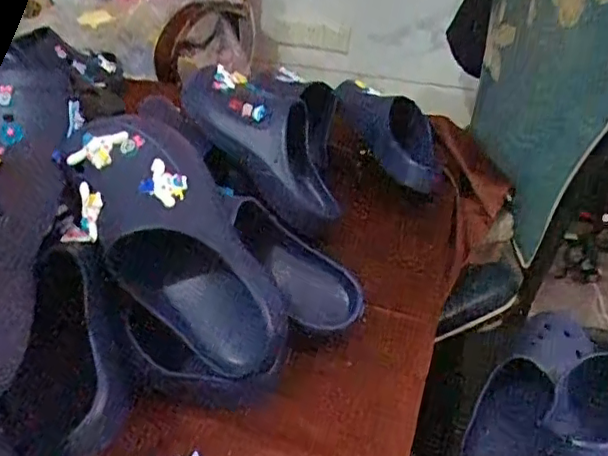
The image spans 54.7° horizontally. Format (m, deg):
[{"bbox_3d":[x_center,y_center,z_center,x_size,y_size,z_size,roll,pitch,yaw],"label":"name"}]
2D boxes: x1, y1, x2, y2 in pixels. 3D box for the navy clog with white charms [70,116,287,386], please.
[{"bbox_3d":[-0.124,0.013,0.572,0.135,0.085,0.295,-32,85,-40],"label":"navy clog with white charms"}]

